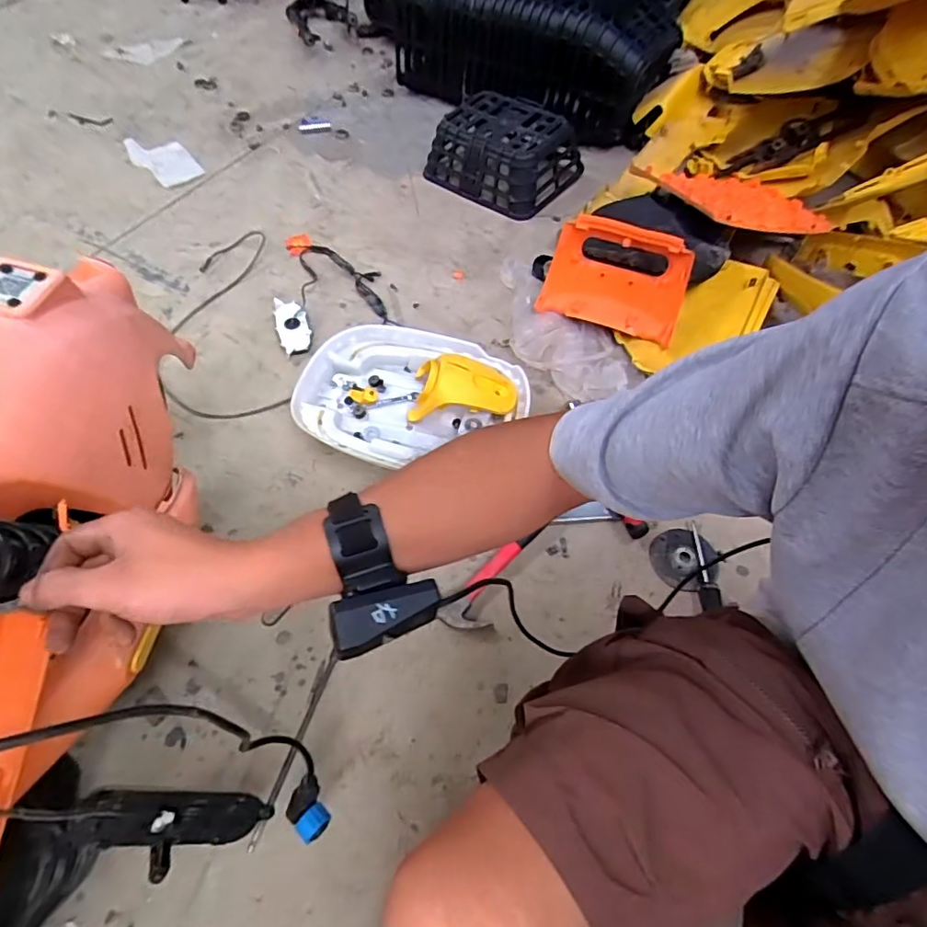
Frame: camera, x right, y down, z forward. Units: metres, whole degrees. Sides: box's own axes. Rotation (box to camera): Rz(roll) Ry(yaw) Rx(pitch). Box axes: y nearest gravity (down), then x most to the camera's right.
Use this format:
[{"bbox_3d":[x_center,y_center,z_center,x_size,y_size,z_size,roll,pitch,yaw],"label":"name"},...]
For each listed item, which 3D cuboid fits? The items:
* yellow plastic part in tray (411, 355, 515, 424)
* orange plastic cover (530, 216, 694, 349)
[{"bbox_3d":[-0.001,-0.126,0.853,0.170,0.078,0.107,-2,56,-3],"label":"yellow plastic part in tray"},{"bbox_3d":[0.263,-0.317,0.935,0.236,0.173,0.076,20,58,12],"label":"orange plastic cover"}]

